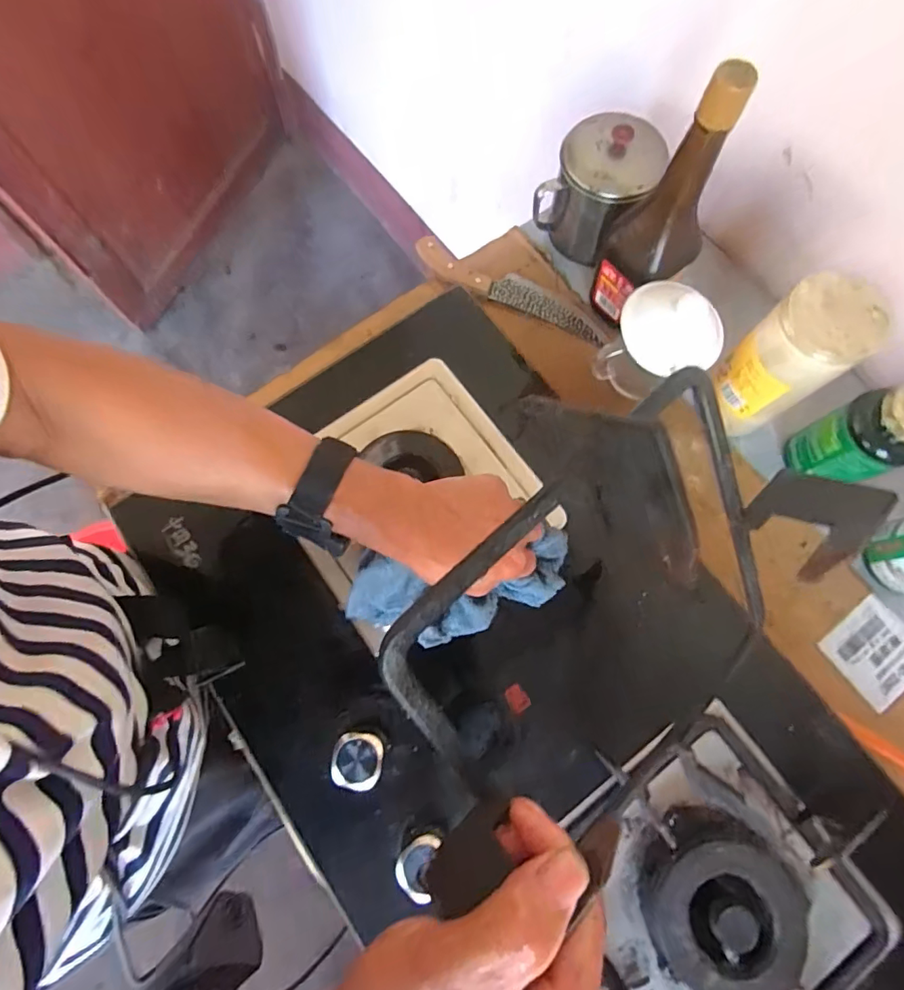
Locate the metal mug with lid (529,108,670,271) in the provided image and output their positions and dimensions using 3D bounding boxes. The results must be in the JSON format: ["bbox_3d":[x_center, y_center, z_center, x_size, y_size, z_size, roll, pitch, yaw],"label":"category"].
[{"bbox_3d":[0.166,-0.353,0.591,0.098,0.139,0.100,31,75,7],"label":"metal mug with lid"}]

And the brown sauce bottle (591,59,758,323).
[{"bbox_3d":[0.202,-0.272,0.481,0.093,0.235,0.069,37,76,8],"label":"brown sauce bottle"}]

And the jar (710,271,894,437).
[{"bbox_3d":[0.322,-0.129,0.492,0.070,0.156,0.079,-37,78,-12],"label":"jar"}]

